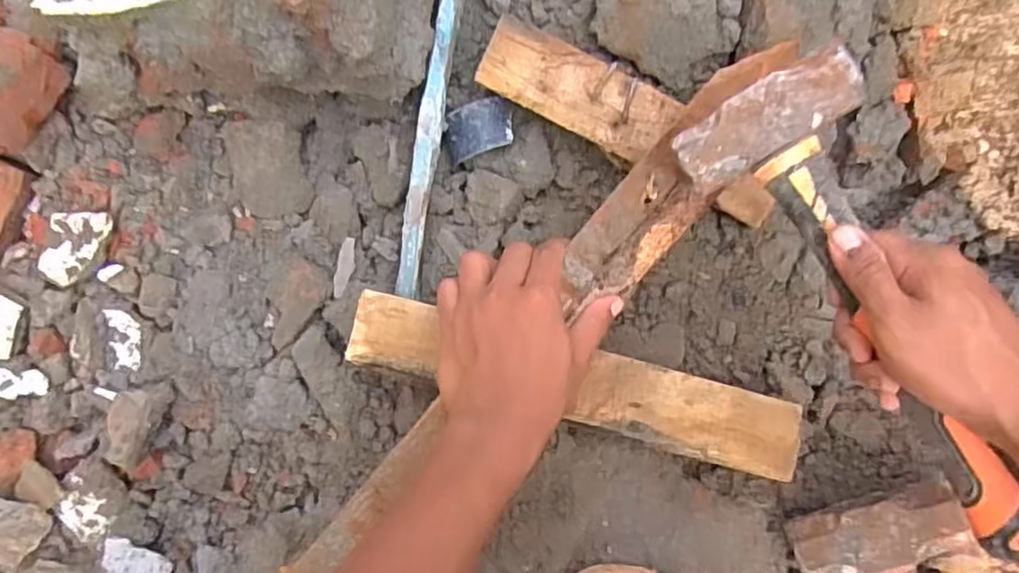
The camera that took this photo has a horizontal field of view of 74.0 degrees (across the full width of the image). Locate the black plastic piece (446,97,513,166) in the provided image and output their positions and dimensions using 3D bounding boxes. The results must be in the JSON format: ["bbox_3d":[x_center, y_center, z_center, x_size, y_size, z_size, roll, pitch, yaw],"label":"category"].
[{"bbox_3d":[-0.025,-0.129,0.555,0.052,0.028,0.040,-19,88,-6],"label":"black plastic piece"}]

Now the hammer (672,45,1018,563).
[{"bbox_3d":[0.209,0.001,0.366,0.097,0.043,0.271,-37,83,18],"label":"hammer"}]

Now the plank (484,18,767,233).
[{"bbox_3d":[0.093,-0.131,0.530,0.241,0.020,0.058,30,111,0],"label":"plank"}]

